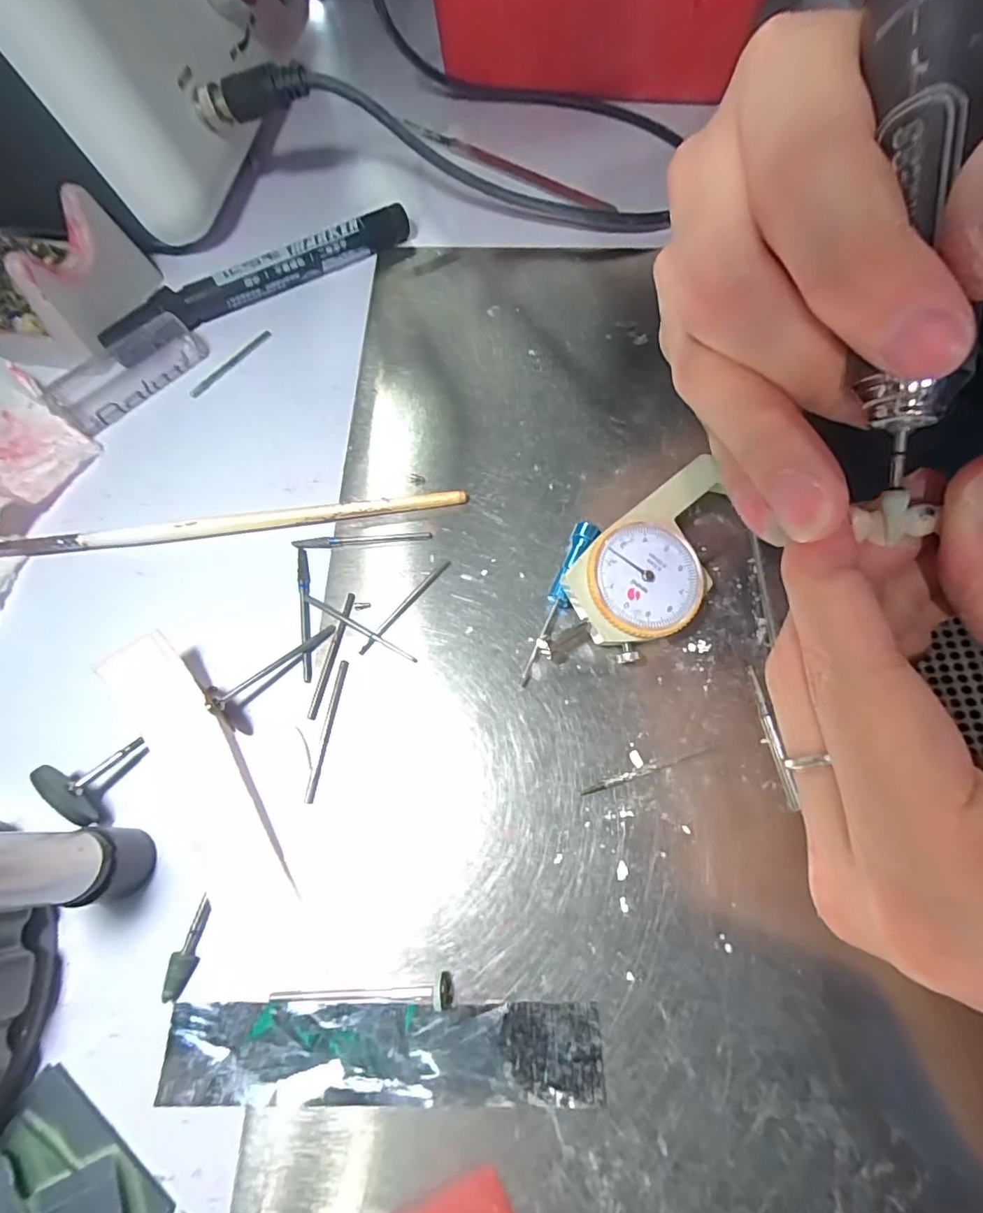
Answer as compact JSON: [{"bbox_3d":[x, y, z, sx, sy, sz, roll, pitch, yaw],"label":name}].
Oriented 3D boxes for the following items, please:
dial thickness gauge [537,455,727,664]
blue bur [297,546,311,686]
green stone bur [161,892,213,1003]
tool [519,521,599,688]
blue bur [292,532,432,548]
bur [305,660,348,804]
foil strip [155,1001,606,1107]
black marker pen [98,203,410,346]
[{"bbox_3d":[0.051,-0.010,0.176,0.083,0.019,0.037,-39,72,-15],"label":"dial thickness gauge"},{"bbox_3d":[-0.064,0.001,0.181,0.004,0.004,0.048,-9,67,-4],"label":"blue bur"},{"bbox_3d":[-0.081,0.092,0.143,0.006,0.006,0.024,13,68,5],"label":"green stone bur"},{"bbox_3d":[0.022,-0.002,0.177,0.008,0.010,0.059,21,69,9],"label":"tool"},{"bbox_3d":[-0.047,-0.025,0.191,0.049,0.004,0.004,-4,67,-2],"label":"blue bur"},{"bbox_3d":[-0.052,0.038,0.166,0.004,0.004,0.044,7,67,3],"label":"bur"},{"bbox_3d":[-0.027,0.113,0.135,0.109,0.004,0.020,0,67,0],"label":"foil strip"},{"bbox_3d":[-0.101,-0.148,0.238,0.142,0.015,0.010,-31,70,-12],"label":"black marker pen"}]

